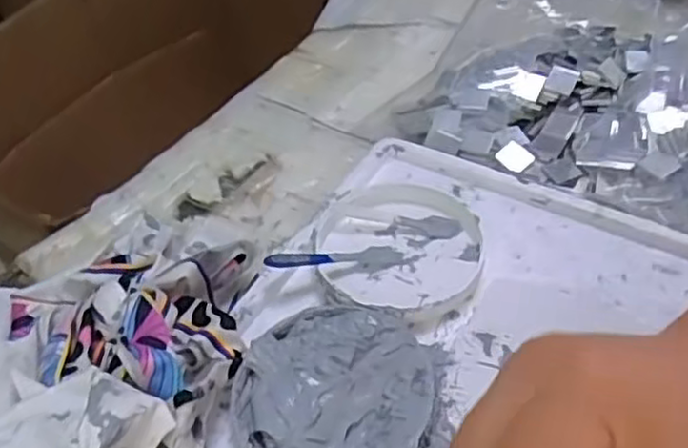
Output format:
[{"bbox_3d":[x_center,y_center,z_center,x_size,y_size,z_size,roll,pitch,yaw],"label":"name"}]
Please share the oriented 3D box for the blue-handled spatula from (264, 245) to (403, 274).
[{"bbox_3d":[-0.005,0.019,0.415,0.082,0.007,0.018,0,45,-18],"label":"blue-handled spatula"}]

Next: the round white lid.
[{"bbox_3d":[0.032,0.014,0.424,0.095,0.014,0.092,-1,46,2],"label":"round white lid"}]

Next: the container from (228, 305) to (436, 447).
[{"bbox_3d":[-0.006,0.086,0.353,0.096,0.016,0.100,-1,46,2],"label":"container"}]

